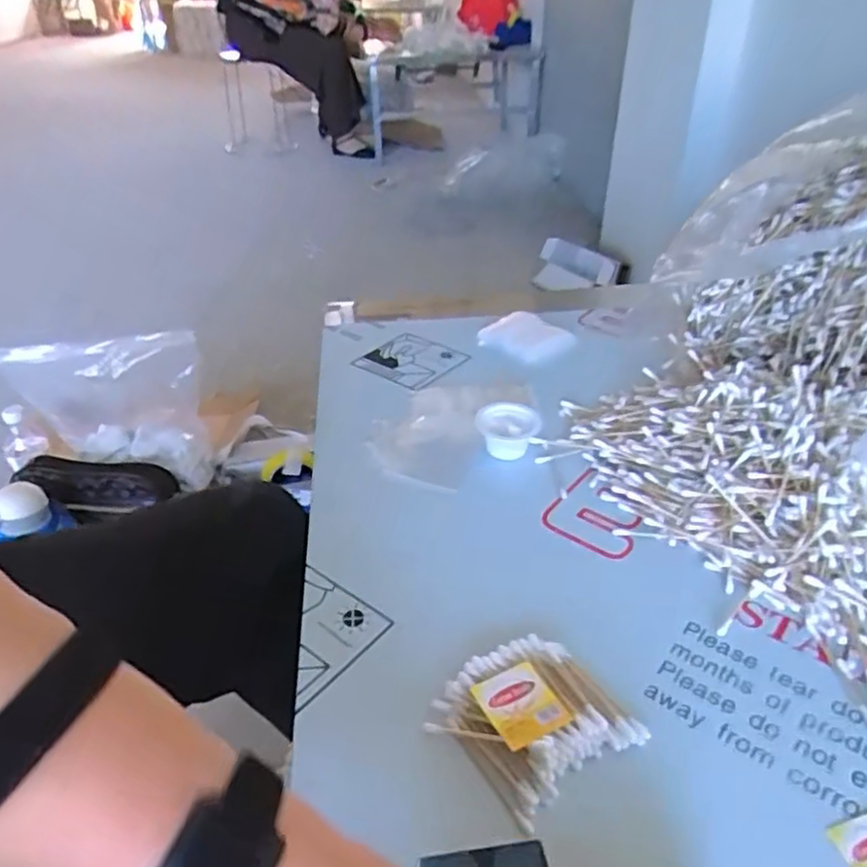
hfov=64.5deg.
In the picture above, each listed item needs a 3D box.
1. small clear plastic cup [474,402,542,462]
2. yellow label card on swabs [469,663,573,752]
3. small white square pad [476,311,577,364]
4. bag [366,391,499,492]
[{"bbox_3d":[0.064,-0.004,0.588,0.049,0.024,0.050,-1,35,1],"label":"small clear plastic cup"},{"bbox_3d":[0.048,0.147,0.373,0.039,0.004,0.043,-18,38,-23],"label":"yellow label card on swabs"},{"bbox_3d":[0.101,-0.107,0.751,0.079,0.011,0.080,-29,43,-34],"label":"small white square pad"},{"bbox_3d":[0.000,-0.006,0.613,0.091,0.013,0.137,12,37,18],"label":"bag"}]

